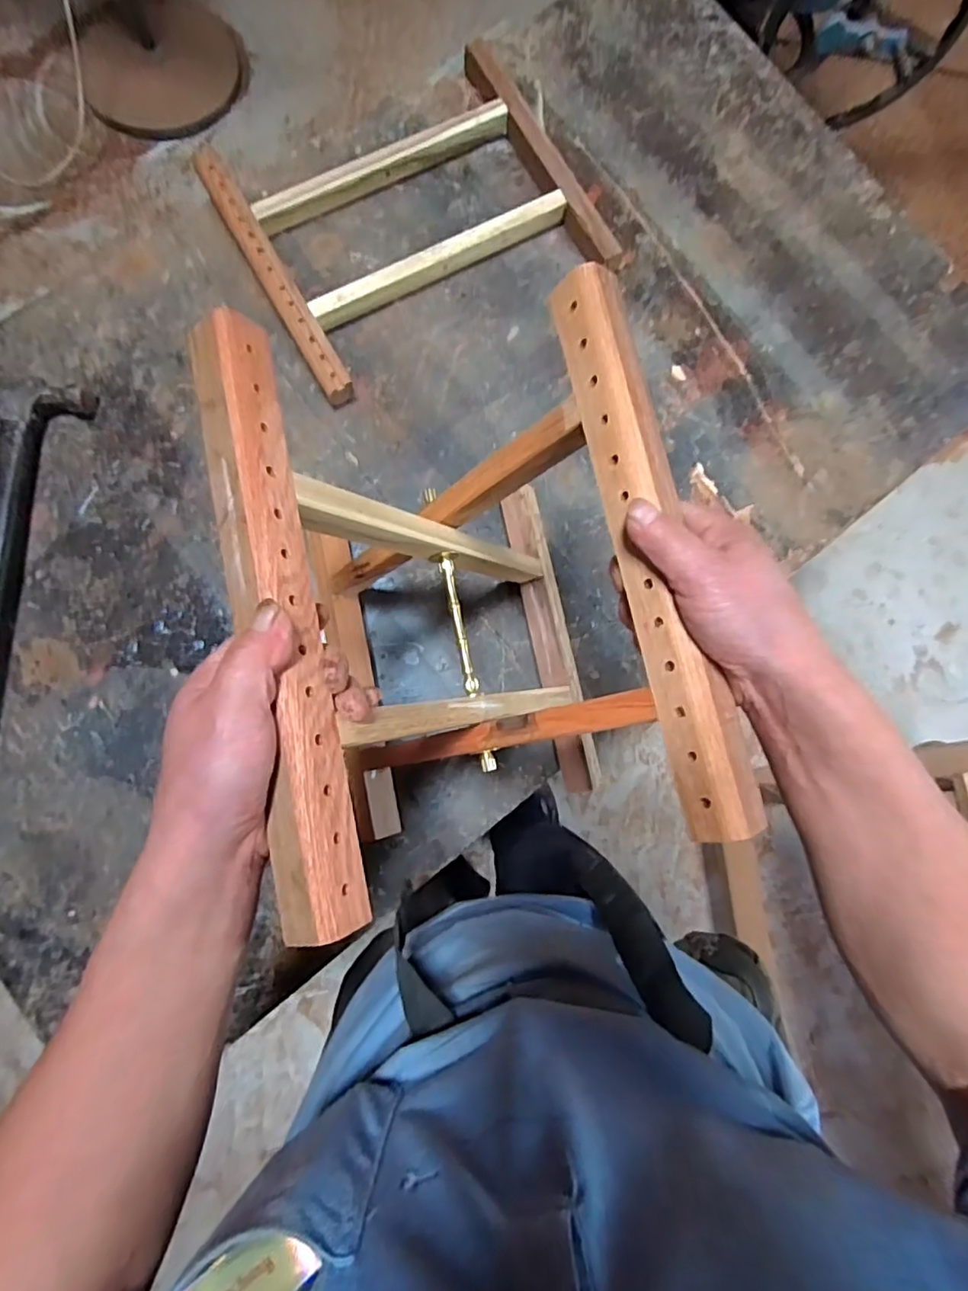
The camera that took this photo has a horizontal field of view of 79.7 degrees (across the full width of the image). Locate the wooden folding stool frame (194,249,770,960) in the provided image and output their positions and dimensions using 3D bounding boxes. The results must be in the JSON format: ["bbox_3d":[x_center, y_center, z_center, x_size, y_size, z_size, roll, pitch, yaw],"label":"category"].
[{"bbox_3d":[-0.018,-0.017,0.445,0.243,0.297,0.316,-11,82,-6],"label":"wooden folding stool frame"}]

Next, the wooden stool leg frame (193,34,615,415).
[{"bbox_3d":[-0.082,-0.500,0.676,0.390,0.038,0.316,-30,85,-8],"label":"wooden stool leg frame"}]

